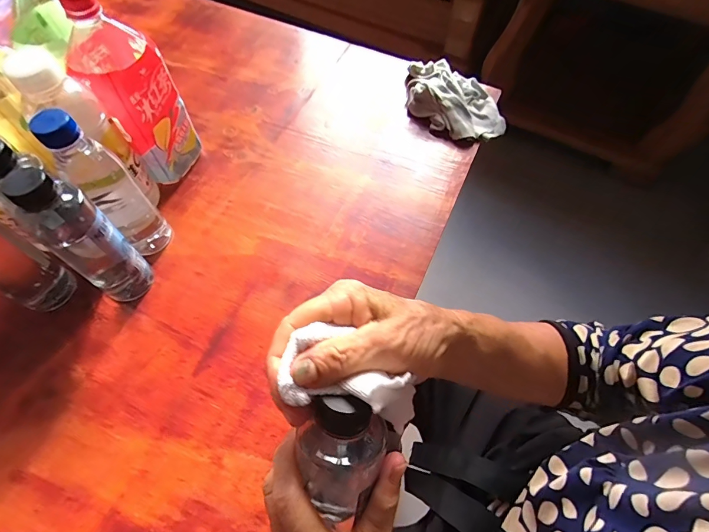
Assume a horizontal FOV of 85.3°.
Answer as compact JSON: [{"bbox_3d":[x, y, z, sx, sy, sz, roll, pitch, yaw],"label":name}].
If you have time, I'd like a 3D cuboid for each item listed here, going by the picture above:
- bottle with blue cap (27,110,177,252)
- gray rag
[{"bbox_3d":[-0.252,-0.081,0.400,0.047,0.183,0.048,-38,70,-18],"label":"bottle with blue cap"},{"bbox_3d":[0.155,-0.257,0.586,0.145,0.038,0.144,3,63,1],"label":"gray rag"}]

